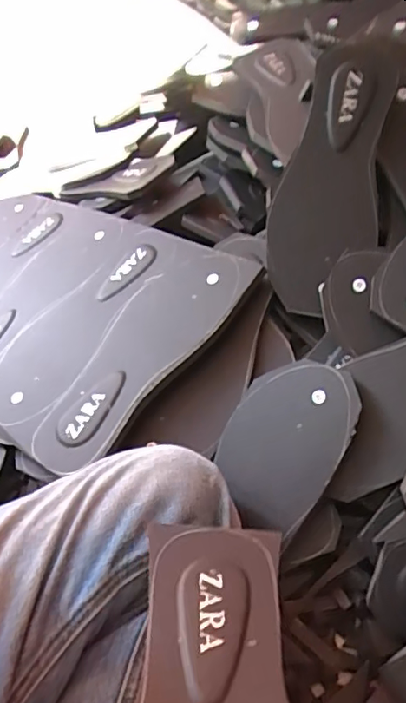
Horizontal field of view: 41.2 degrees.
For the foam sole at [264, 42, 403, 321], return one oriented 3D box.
[{"bbox_3d":[0.120,-0.155,0.493,0.091,0.024,0.239,17,94,14],"label":"foam sole"}]

